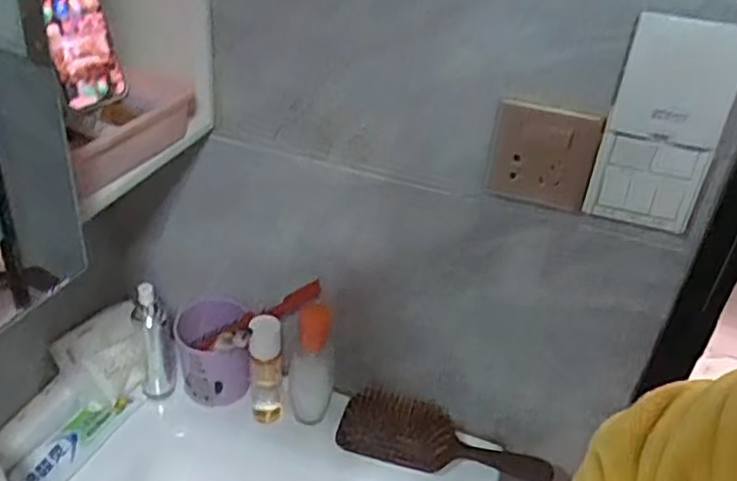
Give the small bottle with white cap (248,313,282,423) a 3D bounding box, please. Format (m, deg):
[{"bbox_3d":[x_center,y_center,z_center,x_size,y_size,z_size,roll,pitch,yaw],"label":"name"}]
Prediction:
[{"bbox_3d":[-0.115,0.146,0.762,0.034,0.143,0.034,5,34,-3],"label":"small bottle with white cap"}]

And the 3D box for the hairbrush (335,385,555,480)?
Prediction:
[{"bbox_3d":[0.088,0.227,0.778,0.240,0.035,0.091,14,34,12],"label":"hairbrush"}]

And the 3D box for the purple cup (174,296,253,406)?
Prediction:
[{"bbox_3d":[-0.180,0.133,0.794,0.083,0.106,0.069,1,34,-8],"label":"purple cup"}]

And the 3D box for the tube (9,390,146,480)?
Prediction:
[{"bbox_3d":[-0.310,0.212,0.733,0.044,0.024,0.168,20,36,19],"label":"tube"}]

